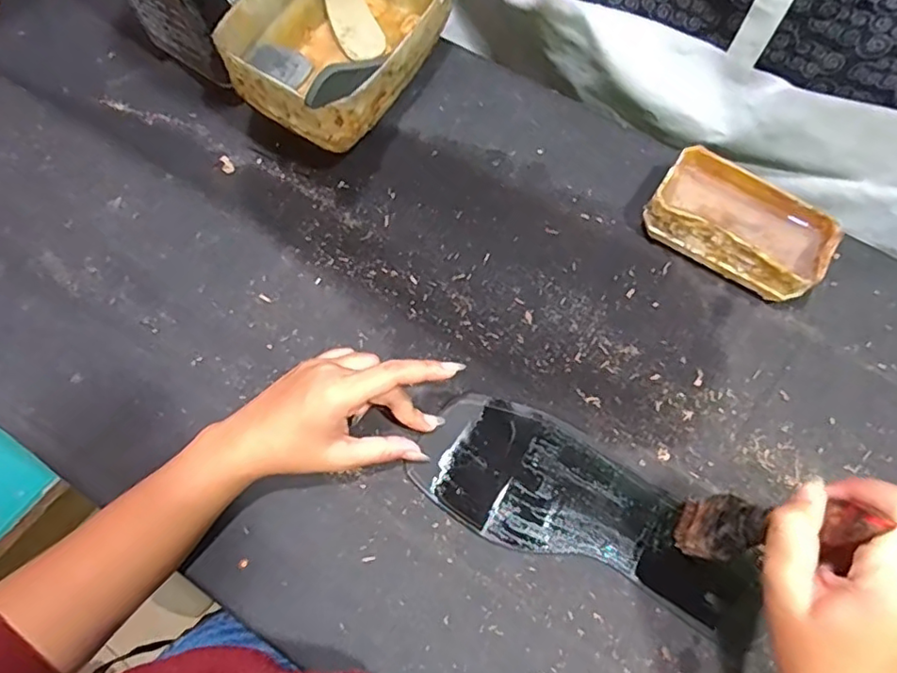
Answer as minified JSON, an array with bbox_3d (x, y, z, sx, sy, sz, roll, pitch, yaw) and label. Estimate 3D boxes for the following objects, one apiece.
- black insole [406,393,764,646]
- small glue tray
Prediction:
[{"bbox_3d":[0.090,0.114,0.391,0.221,0.006,0.088,28,70,9],"label":"black insole"},{"bbox_3d":[0.213,-0.082,0.443,0.122,0.045,0.071,32,71,11],"label":"small glue tray"}]

